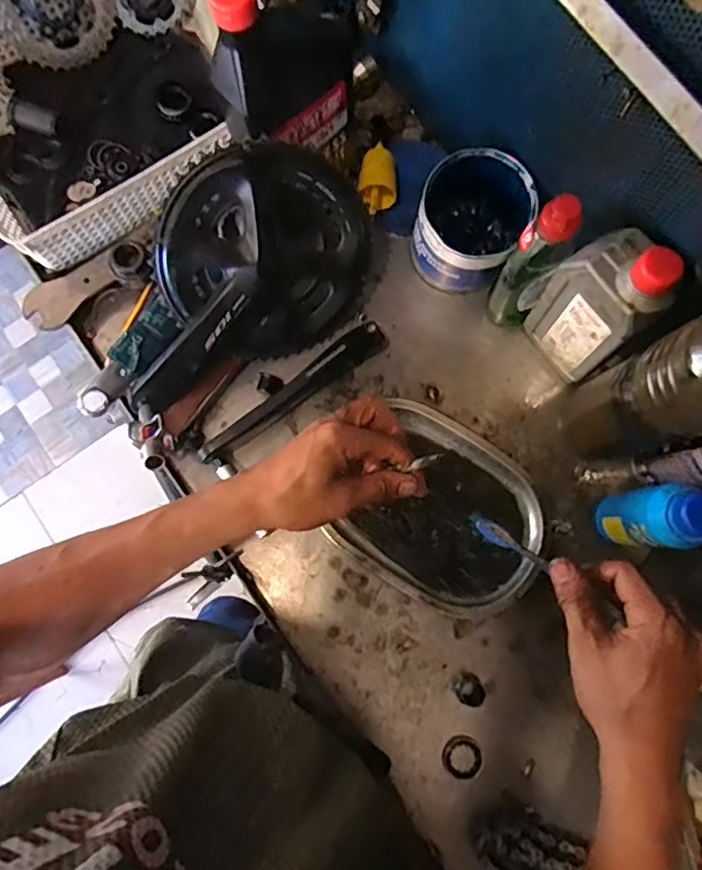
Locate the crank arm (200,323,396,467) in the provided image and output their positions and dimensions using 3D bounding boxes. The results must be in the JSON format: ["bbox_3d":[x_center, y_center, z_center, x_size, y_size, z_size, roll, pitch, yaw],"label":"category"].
[{"bbox_3d":[-0.054,-0.043,0.558,0.210,0.037,0.024,-35,80,-6],"label":"crank arm"}]

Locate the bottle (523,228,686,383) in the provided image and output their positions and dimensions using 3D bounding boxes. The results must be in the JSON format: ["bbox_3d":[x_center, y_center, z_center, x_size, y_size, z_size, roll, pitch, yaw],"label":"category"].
[{"bbox_3d":[0.207,-0.106,0.490,0.049,0.176,0.082,-28,80,-5],"label":"bottle"}]

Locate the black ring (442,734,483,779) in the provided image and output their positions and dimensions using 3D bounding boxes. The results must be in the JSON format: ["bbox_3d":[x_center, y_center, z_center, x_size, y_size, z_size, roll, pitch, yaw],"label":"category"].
[{"bbox_3d":[0.099,0.283,0.513,0.034,0.007,0.035,0,79,1],"label":"black ring"}]

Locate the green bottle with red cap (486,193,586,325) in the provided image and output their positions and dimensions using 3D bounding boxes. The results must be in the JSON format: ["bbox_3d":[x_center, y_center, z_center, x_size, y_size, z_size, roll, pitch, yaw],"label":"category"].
[{"bbox_3d":[0.160,-0.149,0.523,0.041,0.166,0.053,29,80,6],"label":"green bottle with red cap"}]

